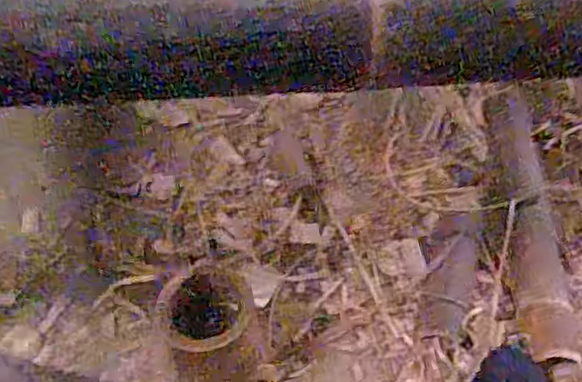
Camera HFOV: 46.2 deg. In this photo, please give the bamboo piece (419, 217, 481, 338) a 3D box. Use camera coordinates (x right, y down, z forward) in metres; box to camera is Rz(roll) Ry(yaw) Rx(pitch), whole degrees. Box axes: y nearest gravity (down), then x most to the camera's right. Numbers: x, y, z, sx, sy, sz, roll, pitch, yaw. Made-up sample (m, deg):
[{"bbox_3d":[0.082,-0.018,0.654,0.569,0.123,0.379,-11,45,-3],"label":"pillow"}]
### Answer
[{"bbox_3d":[0.170,0.085,0.740,0.059,0.027,0.163,14,52,8],"label":"bamboo piece"}]

